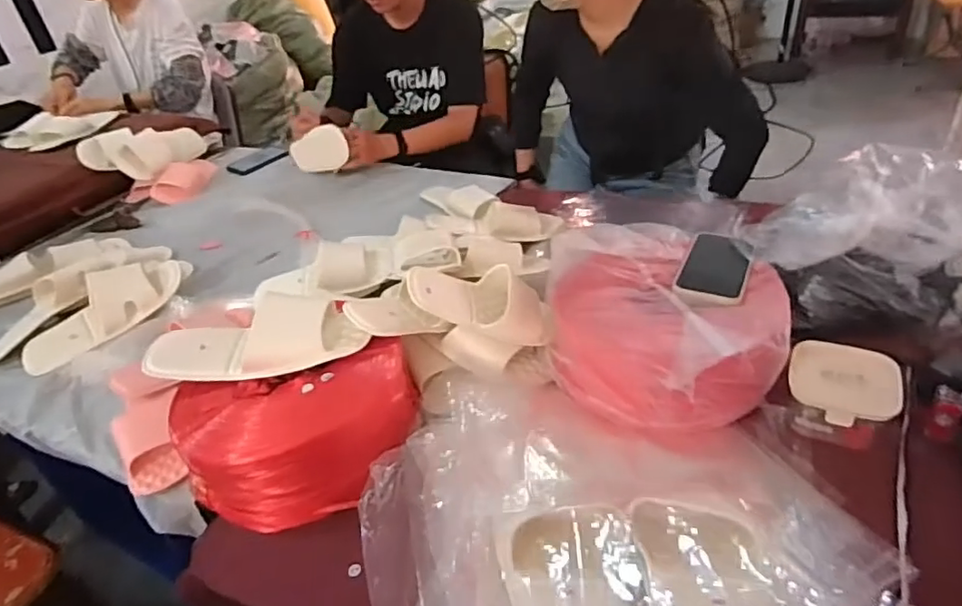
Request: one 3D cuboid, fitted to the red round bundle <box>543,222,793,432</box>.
[{"bbox_3d":[0.231,0.023,0.757,0.274,0.133,0.291,-5,36,3],"label":"red round bundle"}]

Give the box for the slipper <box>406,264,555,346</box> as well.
[{"bbox_3d":[0.001,-0.009,0.791,0.205,0.066,0.093,13,32,-17],"label":"slipper"}]

